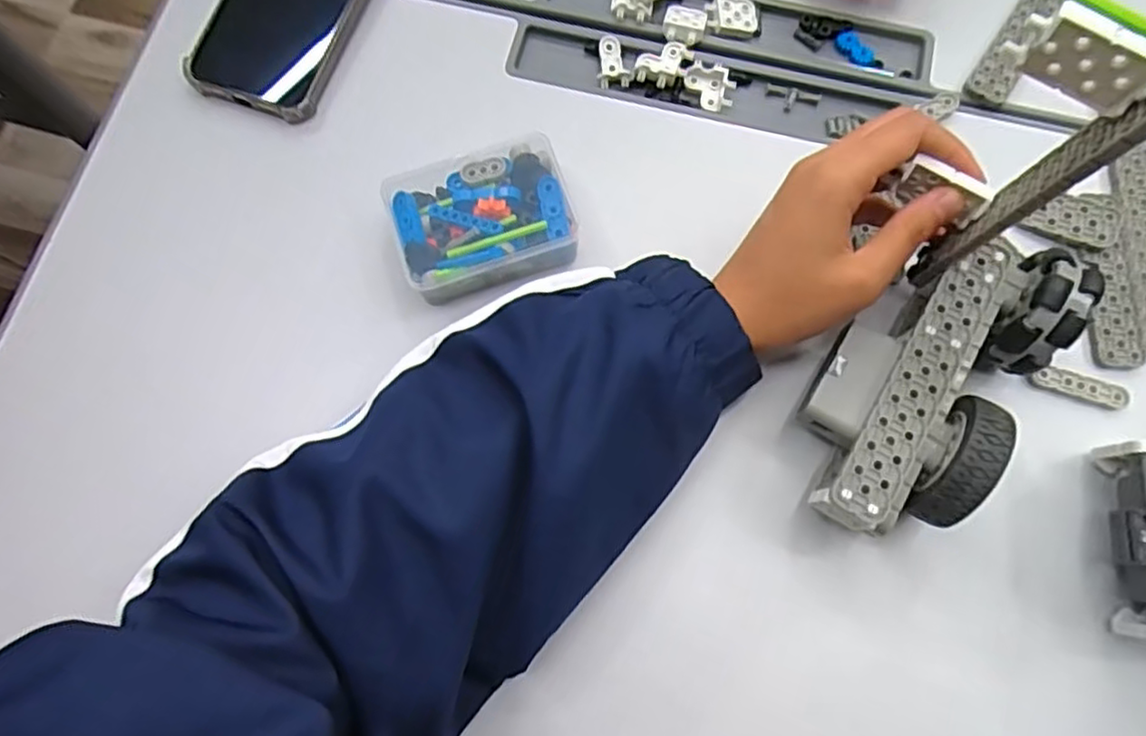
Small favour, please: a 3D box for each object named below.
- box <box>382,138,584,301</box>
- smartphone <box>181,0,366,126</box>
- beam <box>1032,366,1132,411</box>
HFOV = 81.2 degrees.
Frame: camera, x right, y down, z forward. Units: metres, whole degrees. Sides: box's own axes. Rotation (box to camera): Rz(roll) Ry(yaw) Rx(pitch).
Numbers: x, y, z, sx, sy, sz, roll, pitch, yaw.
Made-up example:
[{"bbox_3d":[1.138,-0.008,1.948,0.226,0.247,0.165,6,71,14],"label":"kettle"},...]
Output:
[{"bbox_3d":[-0.050,-0.082,0.368,0.094,0.030,0.074,-18,76,-5],"label":"box"},{"bbox_3d":[-0.172,-0.238,0.415,0.083,0.017,0.169,22,76,5],"label":"smartphone"},{"bbox_3d":[0.269,0.010,0.354,0.049,0.006,0.012,18,76,4],"label":"beam"}]

